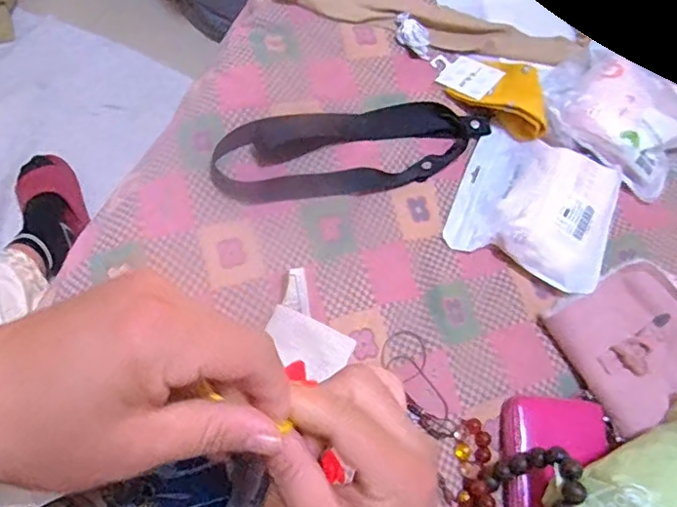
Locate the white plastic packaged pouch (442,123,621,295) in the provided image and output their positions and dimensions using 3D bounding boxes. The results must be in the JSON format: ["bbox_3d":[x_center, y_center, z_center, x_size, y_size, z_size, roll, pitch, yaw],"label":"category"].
[{"bbox_3d":[0.211,-0.056,0.581,0.157,0.030,0.160,26,65,3],"label":"white plastic packaged pouch"}]

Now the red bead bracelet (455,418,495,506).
[{"bbox_3d":[0.121,0.195,0.478,0.031,0.019,0.099,9,65,-5],"label":"red bead bracelet"}]

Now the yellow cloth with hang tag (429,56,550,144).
[{"bbox_3d":[0.180,-0.196,0.629,0.151,0.041,0.077,38,66,7],"label":"yellow cloth with hang tag"}]

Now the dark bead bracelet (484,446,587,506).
[{"bbox_3d":[0.162,0.198,0.450,0.025,0.085,0.069,10,57,-35],"label":"dark bead bracelet"}]

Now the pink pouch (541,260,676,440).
[{"bbox_3d":[0.292,0.086,0.536,0.137,0.024,0.133,-26,71,-13],"label":"pink pouch"}]

